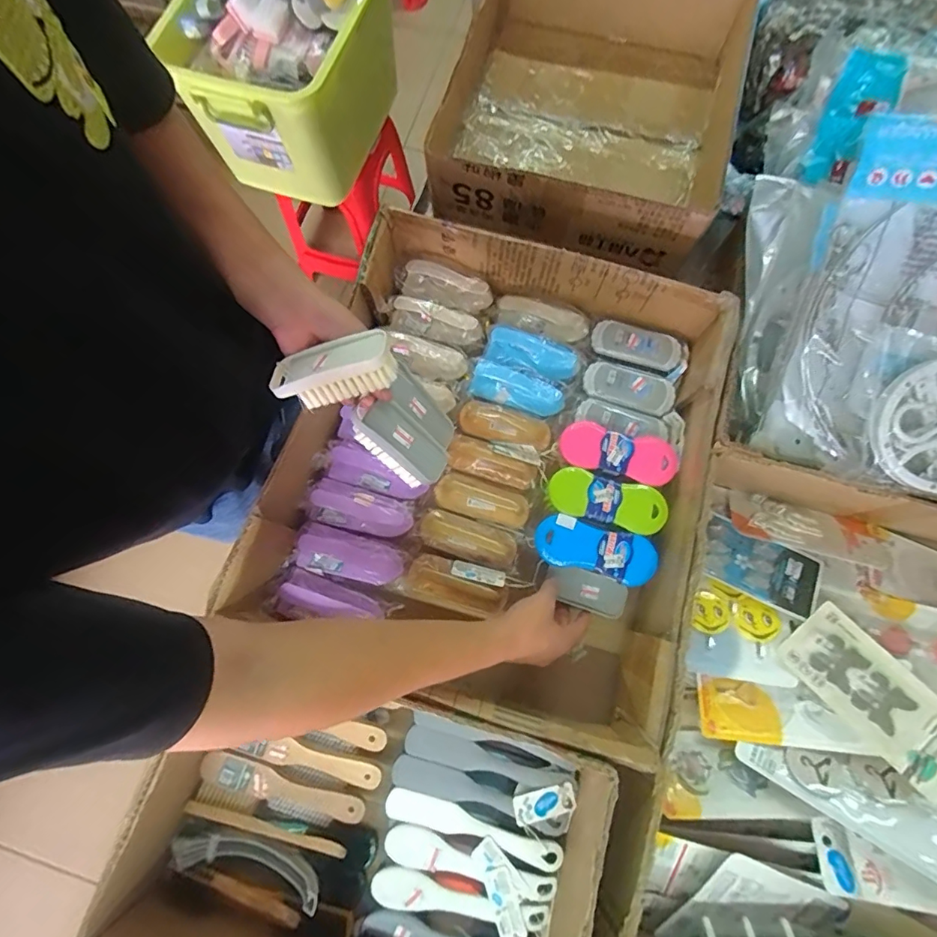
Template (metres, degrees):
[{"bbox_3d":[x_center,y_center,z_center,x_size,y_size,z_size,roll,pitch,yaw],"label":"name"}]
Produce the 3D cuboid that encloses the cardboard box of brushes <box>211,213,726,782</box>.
[{"bbox_3d":[0.034,-0.011,0.633,0.485,0.125,0.571,16,76,6],"label":"cardboard box of brushes"}]

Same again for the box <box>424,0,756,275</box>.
[{"bbox_3d":[0.194,-0.602,0.800,0.418,0.156,0.510,14,75,5],"label":"box"}]

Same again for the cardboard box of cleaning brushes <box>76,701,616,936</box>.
[{"bbox_3d":[-0.117,0.400,0.516,0.452,0.149,0.270,16,76,6],"label":"cardboard box of cleaning brushes"}]

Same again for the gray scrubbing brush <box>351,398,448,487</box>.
[{"bbox_3d":[-0.077,-0.026,0.532,0.106,0.040,0.051,44,50,-22],"label":"gray scrubbing brush"}]

